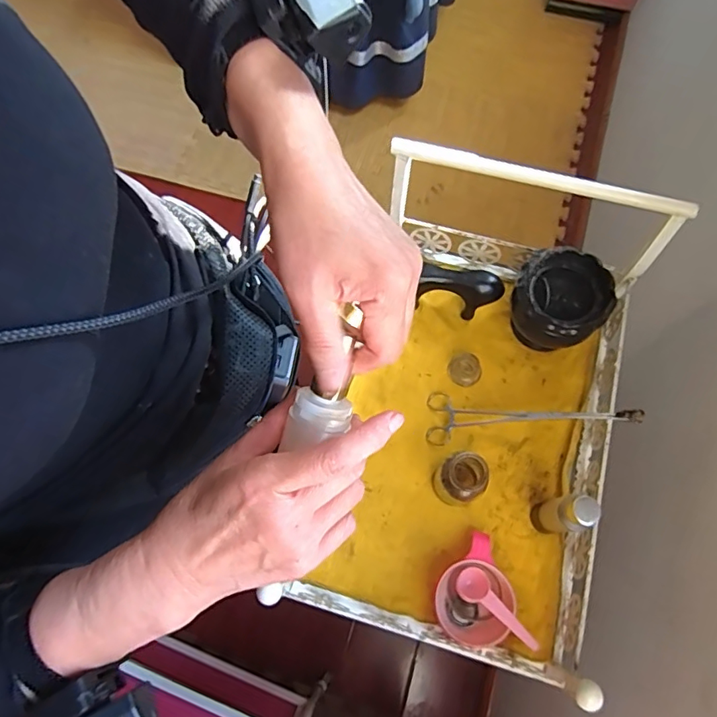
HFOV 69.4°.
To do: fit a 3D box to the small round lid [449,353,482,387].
[{"bbox_3d":[0.145,0.015,0.702,0.044,0.022,0.040,30,73,10],"label":"small round lid"}]

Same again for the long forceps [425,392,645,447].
[{"bbox_3d":[0.209,0.074,0.639,0.251,0.016,0.070,-3,69,22],"label":"long forceps"}]

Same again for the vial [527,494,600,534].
[{"bbox_3d":[0.230,0.177,0.585,0.036,0.115,0.037,0,70,0],"label":"vial"}]

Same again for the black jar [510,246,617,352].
[{"bbox_3d":[0.254,-0.067,0.676,0.109,0.108,0.106,0,70,0],"label":"black jar"}]

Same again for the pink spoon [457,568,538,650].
[{"bbox_3d":[0.151,0.271,0.561,0.101,0.011,0.034,37,74,28],"label":"pink spoon"}]

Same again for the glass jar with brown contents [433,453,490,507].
[{"bbox_3d":[0.123,0.144,0.613,0.058,0.093,0.050,-9,71,-3],"label":"glass jar with brown contents"}]

